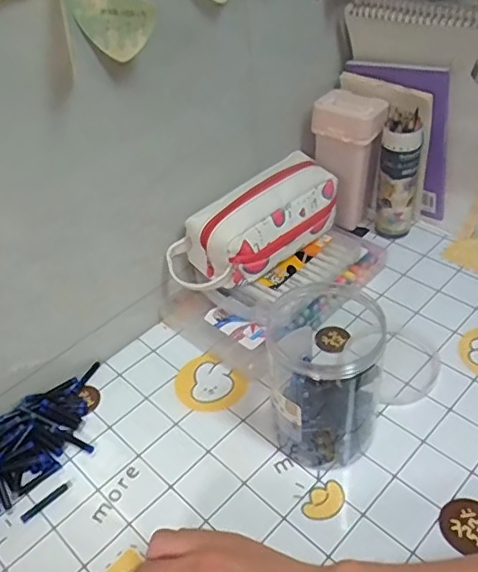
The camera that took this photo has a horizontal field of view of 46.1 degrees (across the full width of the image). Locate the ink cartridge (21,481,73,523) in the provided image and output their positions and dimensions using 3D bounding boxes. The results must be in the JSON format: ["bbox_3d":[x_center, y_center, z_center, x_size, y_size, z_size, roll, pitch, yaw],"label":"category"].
[{"bbox_3d":[-0.178,0.198,0.520,0.051,0.004,0.009,-34,51,-28],"label":"ink cartridge"}]

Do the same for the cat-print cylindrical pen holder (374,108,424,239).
[{"bbox_3d":[0.208,-0.141,0.732,0.051,0.168,0.048,10,44,18],"label":"cat-print cylindrical pen holder"}]

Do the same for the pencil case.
[{"bbox_3d":[0.021,-0.069,0.651,0.212,0.091,0.091,-27,45,-22],"label":"pencil case"}]

